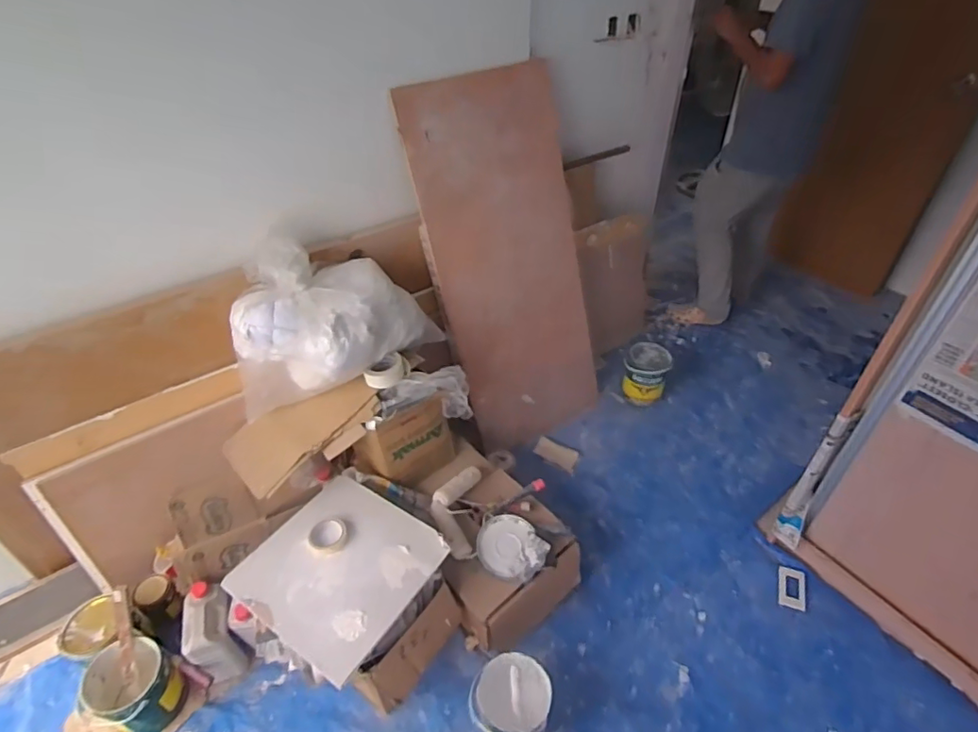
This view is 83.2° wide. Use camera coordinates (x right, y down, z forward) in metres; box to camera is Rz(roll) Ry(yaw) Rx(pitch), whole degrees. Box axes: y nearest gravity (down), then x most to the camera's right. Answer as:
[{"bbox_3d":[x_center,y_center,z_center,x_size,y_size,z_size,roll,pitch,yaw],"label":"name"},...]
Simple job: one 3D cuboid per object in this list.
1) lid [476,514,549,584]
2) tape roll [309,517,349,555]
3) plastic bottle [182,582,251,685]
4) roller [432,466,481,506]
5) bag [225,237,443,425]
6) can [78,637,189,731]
[{"bbox_3d":[0.055,0.490,1.490,0.158,0.025,0.189,-38,58,-11],"label":"lid"},{"bbox_3d":[-0.405,0.431,1.392,0.093,0.022,0.094,-1,41,1],"label":"tape roll"},{"bbox_3d":[-0.711,0.715,1.438,0.114,0.237,0.191,-12,43,-12],"label":"plastic bottle"},{"bbox_3d":[-0.089,0.350,1.623,0.059,0.049,0.184,30,50,31],"label":"roller"},{"bbox_3d":[-0.444,-0.100,1.548,0.485,0.397,0.347,8,42,10],"label":"bag"},{"bbox_3d":[-0.873,0.791,1.355,0.189,0.202,0.159,8,42,10],"label":"can"}]

